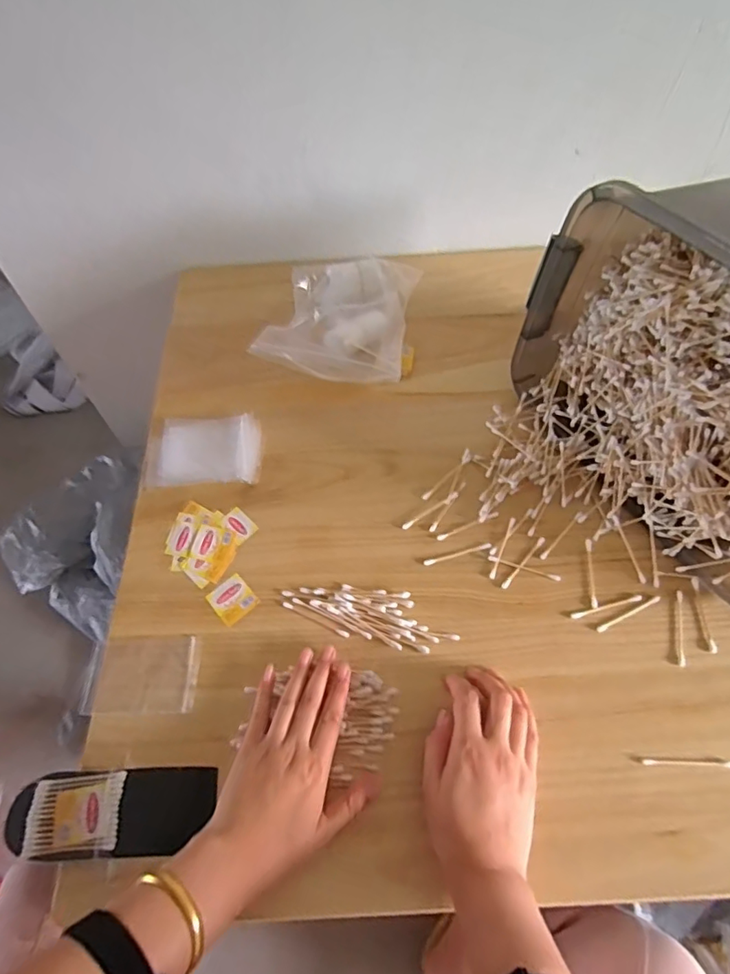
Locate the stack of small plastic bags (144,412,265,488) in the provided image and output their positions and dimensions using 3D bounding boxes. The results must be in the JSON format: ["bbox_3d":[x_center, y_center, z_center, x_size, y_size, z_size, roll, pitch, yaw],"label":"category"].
[{"bbox_3d":[-0.186,-0.042,0.614,0.133,0.020,0.082,-2,60,3],"label":"stack of small plastic bags"}]

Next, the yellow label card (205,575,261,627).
[{"bbox_3d":[-0.133,0.111,0.532,0.039,0.004,0.043,-40,65,-17],"label":"yellow label card"}]

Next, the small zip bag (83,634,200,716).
[{"bbox_3d":[-0.208,0.174,0.498,0.102,0.006,0.067,-2,60,3],"label":"small zip bag"}]

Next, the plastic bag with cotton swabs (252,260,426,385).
[{"bbox_3d":[-0.027,-0.219,0.686,0.176,0.064,0.228,7,61,8],"label":"plastic bag with cotton swabs"}]

